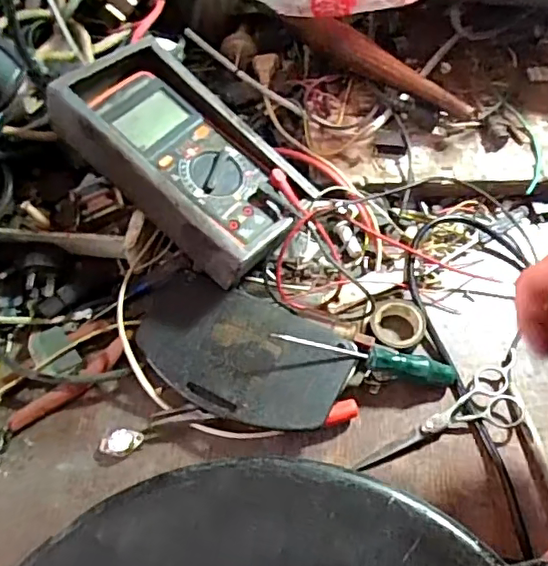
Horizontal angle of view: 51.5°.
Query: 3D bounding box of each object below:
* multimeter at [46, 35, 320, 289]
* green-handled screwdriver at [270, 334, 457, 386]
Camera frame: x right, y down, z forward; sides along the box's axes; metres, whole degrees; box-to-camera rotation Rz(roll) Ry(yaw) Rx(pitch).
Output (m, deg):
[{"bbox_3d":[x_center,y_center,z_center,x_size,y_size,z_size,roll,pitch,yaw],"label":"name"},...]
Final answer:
[{"bbox_3d":[-0.077,-0.101,0.463,0.210,0.059,0.122,43,61,5],"label":"multimeter"},{"bbox_3d":[0.070,0.054,0.427,0.143,0.017,0.022,14,65,-7],"label":"green-handled screwdriver"}]

